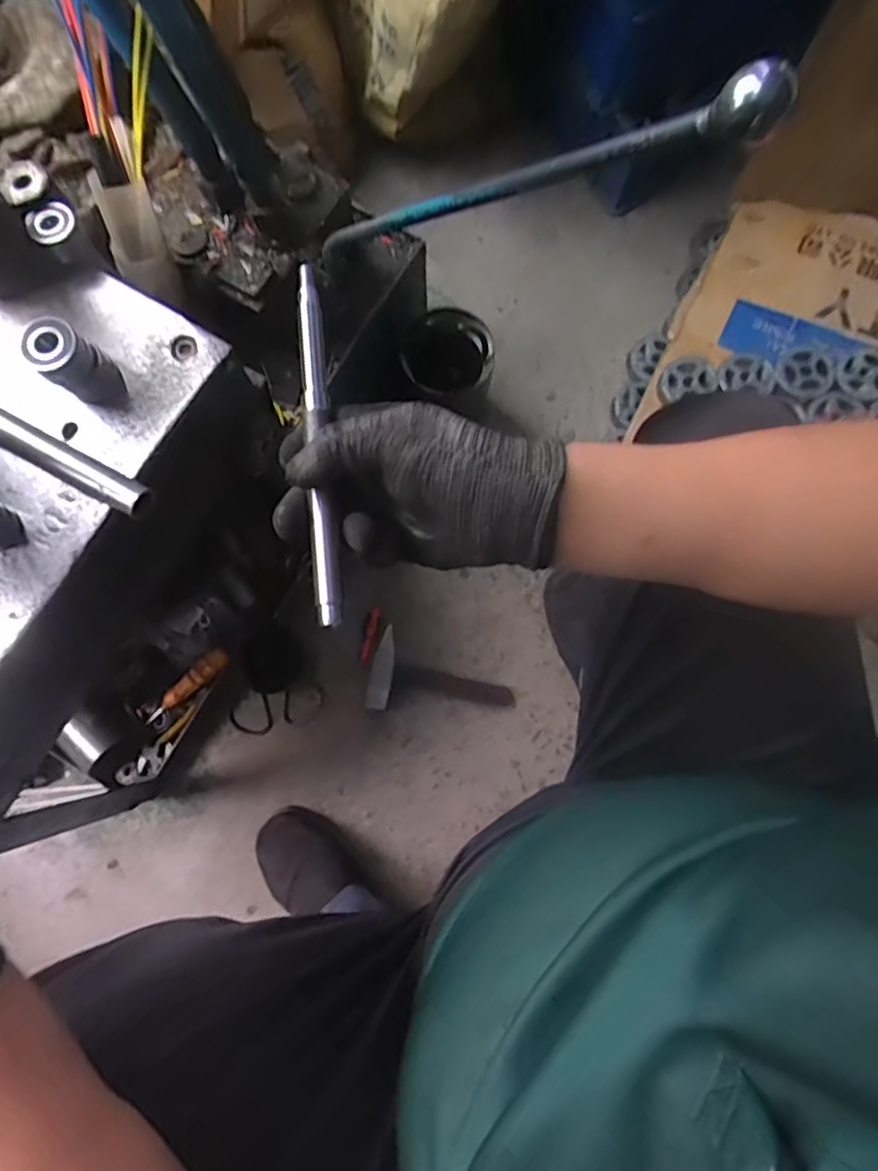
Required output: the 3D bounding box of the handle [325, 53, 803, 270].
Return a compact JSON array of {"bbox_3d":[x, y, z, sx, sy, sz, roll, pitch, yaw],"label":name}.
[{"bbox_3d":[0.013,-0.241,0.386,0.022,0.022,0.411,-51,38,-9],"label":"handle"}]

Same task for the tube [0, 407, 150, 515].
[{"bbox_3d":[-0.271,-0.092,0.437,0.150,0.027,0.022,28,80,5],"label":"tube"}]

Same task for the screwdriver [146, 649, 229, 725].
[{"bbox_3d":[-0.345,0.141,0.831,0.149,0.025,0.027,-40,81,10],"label":"screwdriver"}]

